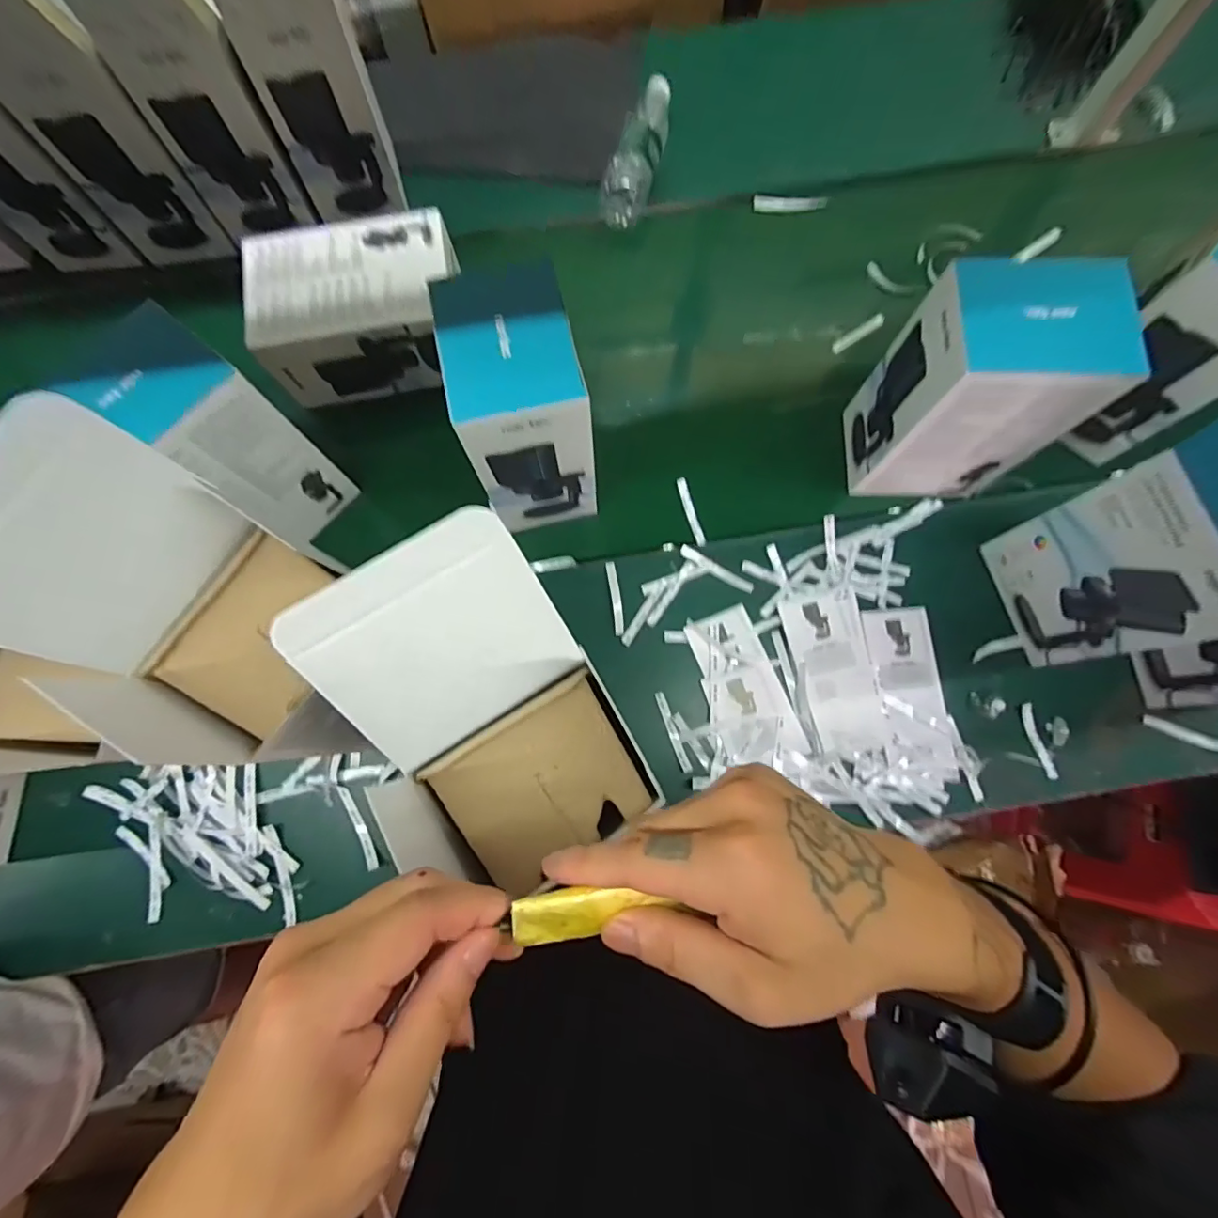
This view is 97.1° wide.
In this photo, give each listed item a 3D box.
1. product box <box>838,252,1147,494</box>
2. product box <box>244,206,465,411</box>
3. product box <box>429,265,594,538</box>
[{"bbox_3d":[0.367,-0.214,0.555,0.144,0.230,0.117,1,77,1],"label":"product box"},{"bbox_3d":[-0.299,-0.365,0.659,0.225,0.104,0.158,-7,77,-1],"label":"product box"},{"bbox_3d":[-0.089,-0.212,0.554,0.110,0.206,0.176,-14,77,-2],"label":"product box"}]

